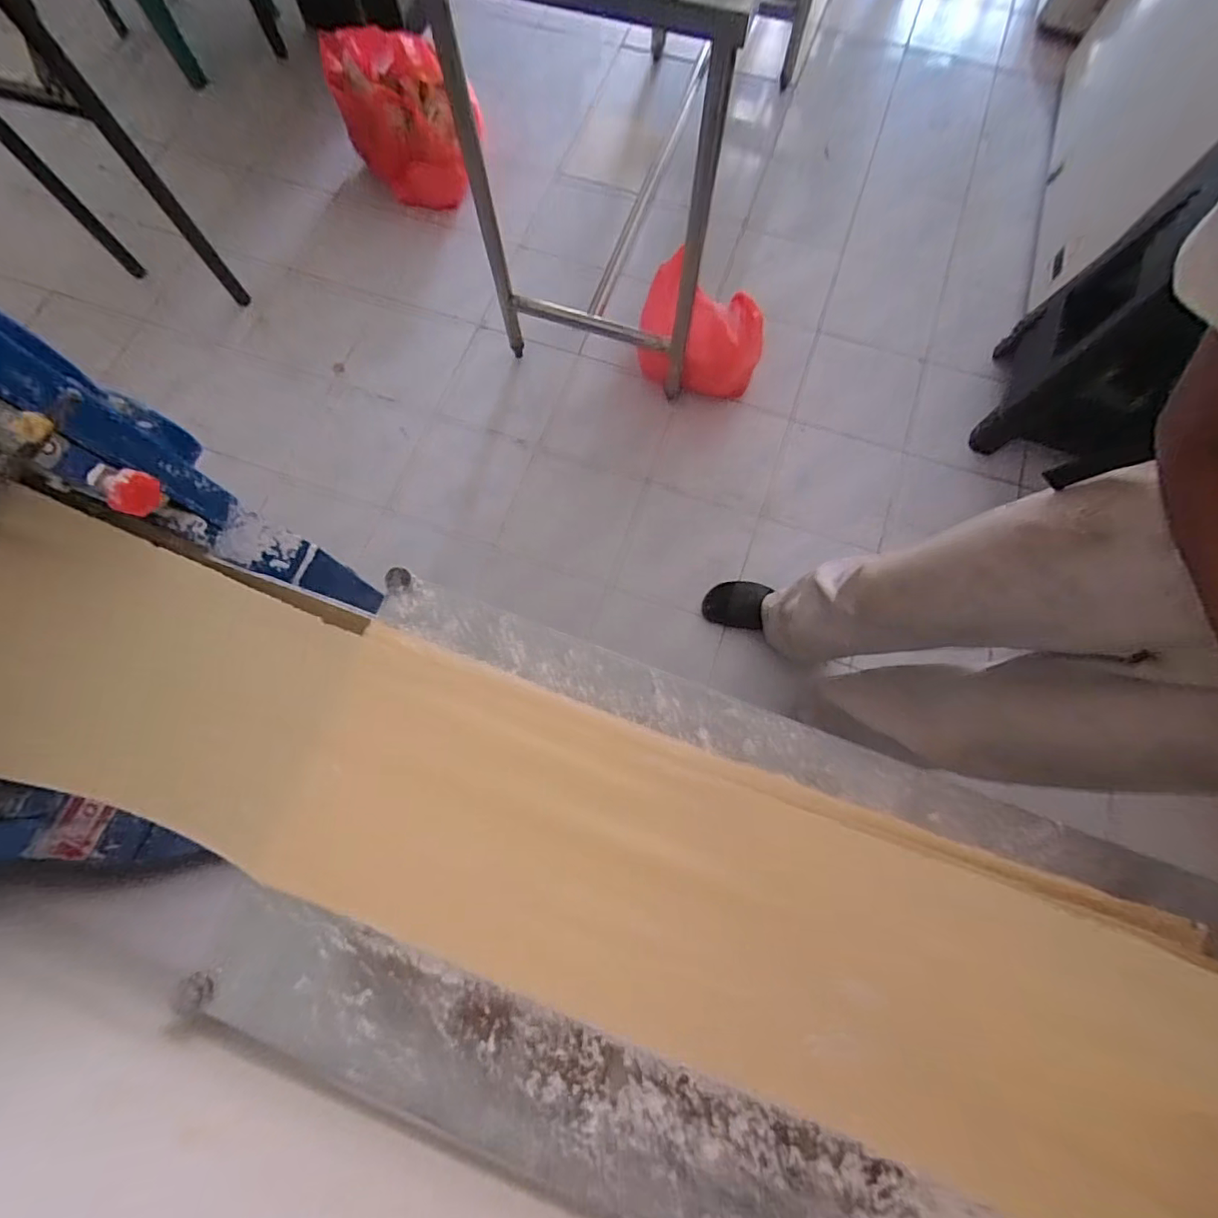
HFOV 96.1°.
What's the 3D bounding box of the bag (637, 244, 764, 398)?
[{"bbox_3d":[0.225,-0.657,1.309,0.298,0.344,0.083,1,74,0],"label":"bag"}]

